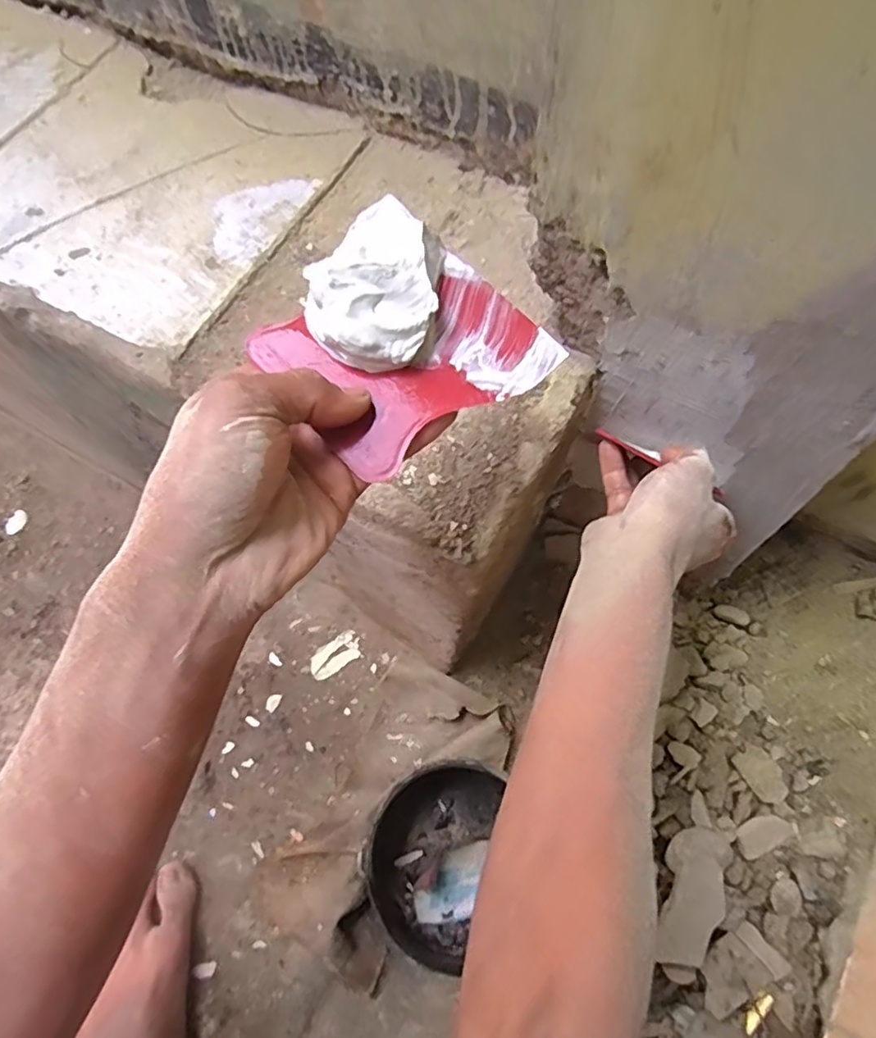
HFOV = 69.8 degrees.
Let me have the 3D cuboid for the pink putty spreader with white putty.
[{"bbox_3d":[-0.020,-0.087,0.293,0.106,0.045,0.117,-41,70,-17],"label":"pink putty spreader with white putty"}]

